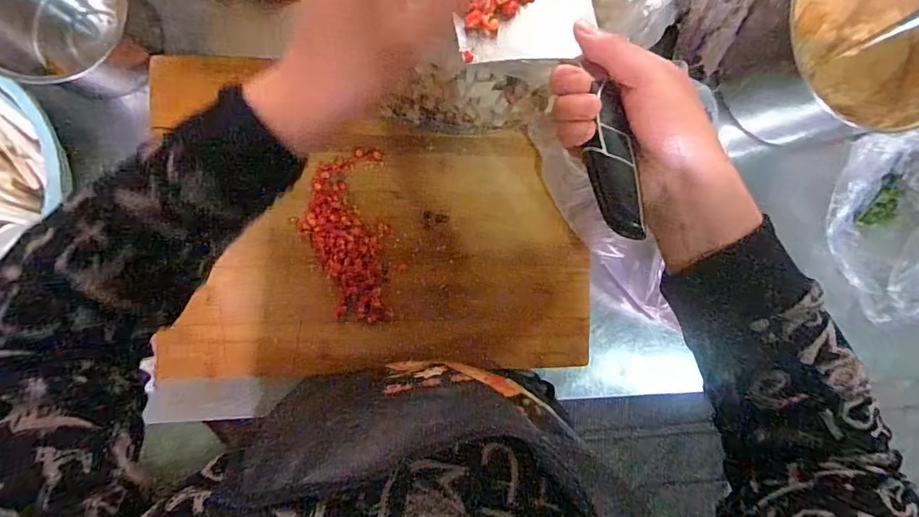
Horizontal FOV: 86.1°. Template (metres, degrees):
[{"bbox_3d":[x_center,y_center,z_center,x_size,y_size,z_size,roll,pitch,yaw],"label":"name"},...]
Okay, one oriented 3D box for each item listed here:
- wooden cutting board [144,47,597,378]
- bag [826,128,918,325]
[{"bbox_3d":[-0.073,-0.033,0.505,0.413,0.029,0.302,2,93,-7],"label":"wooden cutting board"},{"bbox_3d":[0.493,-0.031,0.520,0.113,0.132,0.214,-4,94,-6],"label":"bag"}]

